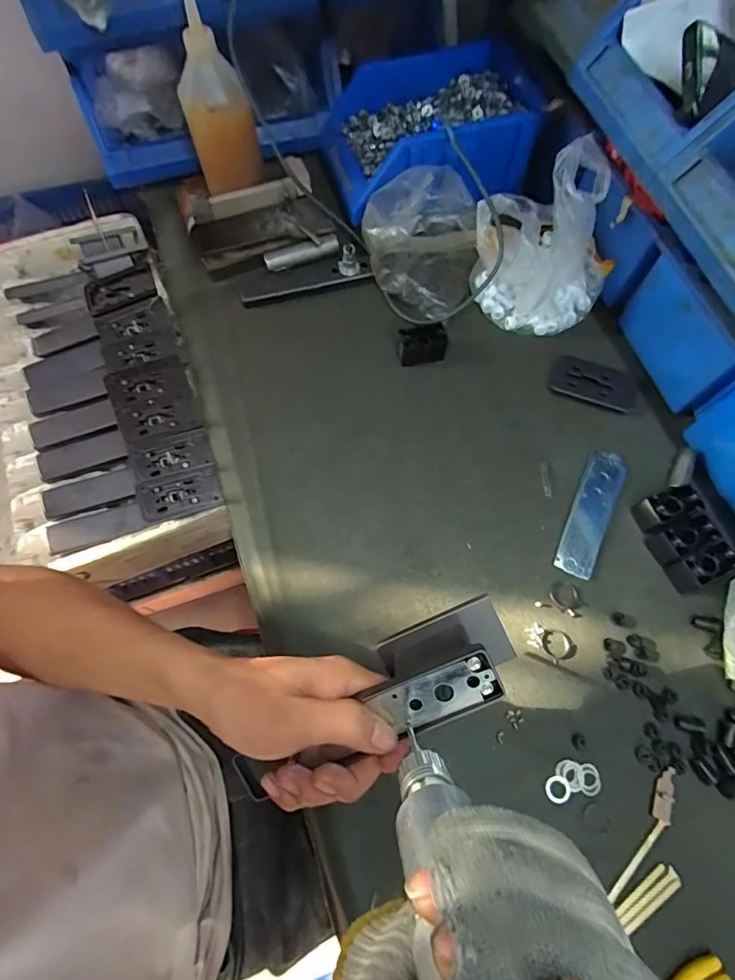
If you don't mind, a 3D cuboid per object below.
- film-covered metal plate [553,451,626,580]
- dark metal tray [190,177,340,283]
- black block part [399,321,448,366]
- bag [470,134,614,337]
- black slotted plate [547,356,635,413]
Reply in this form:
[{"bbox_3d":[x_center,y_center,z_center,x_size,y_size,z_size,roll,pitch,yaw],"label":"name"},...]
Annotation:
[{"bbox_3d":[0.223,0.020,0.472,0.037,0.004,0.141,27,70,10],"label":"film-covered metal plate"},{"bbox_3d":[-0.124,-0.316,0.577,0.163,0.038,0.102,-19,69,-8],"label":"dark metal tray"},{"bbox_3d":[0.062,-0.162,0.530,0.051,0.034,0.032,-9,68,-4],"label":"black block part"},{"bbox_3d":[0.200,-0.275,0.507,0.147,0.162,0.128,-8,68,-4],"label":"bag"},{"bbox_3d":[0.253,-0.119,0.527,0.093,0.004,0.057,18,68,7],"label":"black slotted plate"}]

